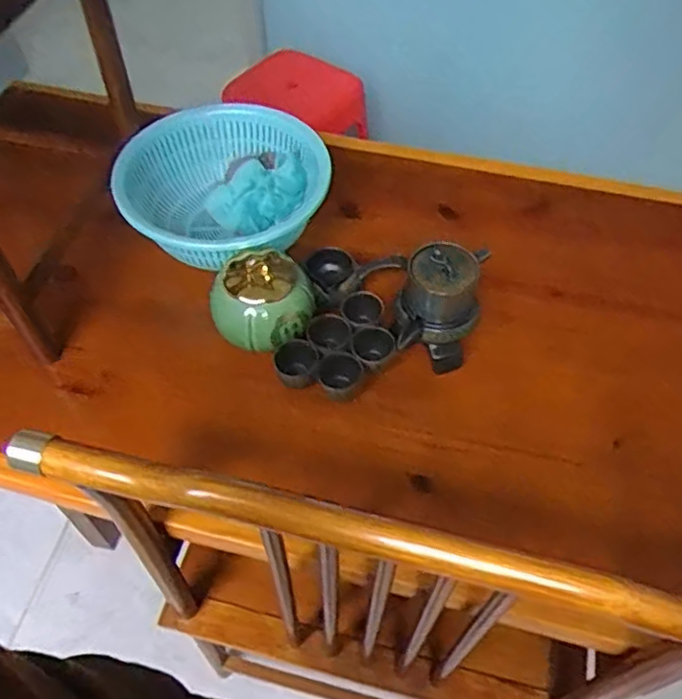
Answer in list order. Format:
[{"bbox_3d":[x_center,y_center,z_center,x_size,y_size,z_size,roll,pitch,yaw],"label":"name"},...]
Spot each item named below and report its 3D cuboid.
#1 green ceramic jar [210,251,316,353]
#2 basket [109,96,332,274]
[{"bbox_3d":[-0.101,-0.075,0.858,0.122,0.089,0.111,0,53,0],"label":"green ceramic jar"},{"bbox_3d":[-0.165,-0.227,0.996,0.300,0.132,0.306,0,53,0],"label":"basket"}]

